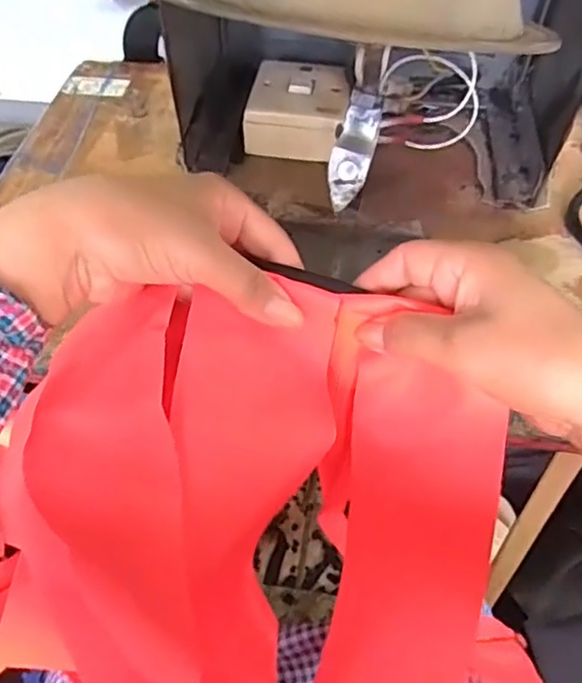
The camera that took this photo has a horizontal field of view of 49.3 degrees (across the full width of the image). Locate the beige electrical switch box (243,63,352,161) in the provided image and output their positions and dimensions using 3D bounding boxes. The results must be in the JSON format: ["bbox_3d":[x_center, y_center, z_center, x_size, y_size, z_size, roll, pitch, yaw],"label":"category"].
[{"bbox_3d":[0.006,-0.204,0.558,0.085,0.039,0.087,10,53,7],"label":"beige electrical switch box"}]

